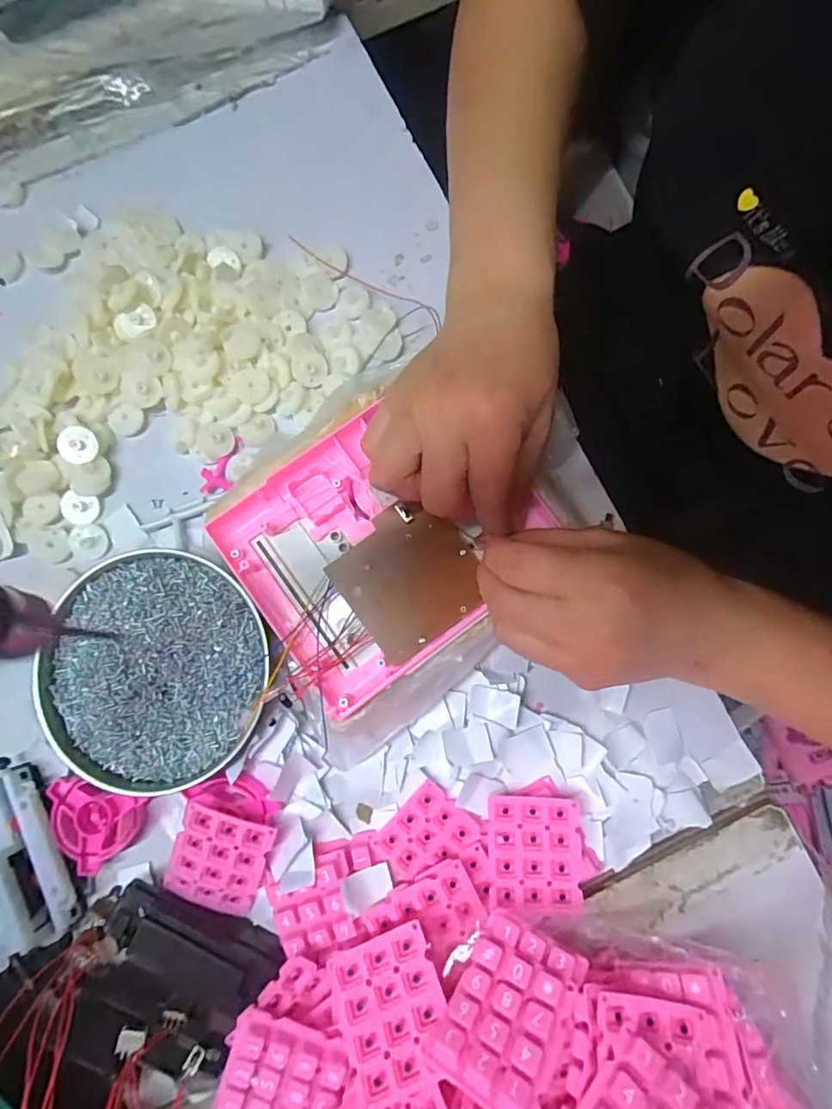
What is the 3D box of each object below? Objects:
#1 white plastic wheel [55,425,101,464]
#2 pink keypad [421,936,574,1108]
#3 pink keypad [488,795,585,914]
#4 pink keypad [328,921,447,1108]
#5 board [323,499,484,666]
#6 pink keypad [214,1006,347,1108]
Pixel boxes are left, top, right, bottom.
[{"bbox_3d":[-0.213,-0.069,0.332,0.022,0.006,0.022,-39,104,-17],"label":"white plastic wheel"},{"bbox_3d":[0.037,0.208,0.235,0.048,0.056,0.011,11,122,32],"label":"pink keypad"},{"bbox_3d":[0.066,0.165,0.294,0.050,0.011,0.057,2,79,-1],"label":"pink keypad"},{"bbox_3d":[-0.014,0.221,0.256,0.052,0.013,0.059,-20,57,-6],"label":"pink keypad"},{"bbox_3d":[-0.004,0.012,0.292,0.072,0.009,0.070,-35,82,-7],"label":"board"},{"bbox_3d":[-0.065,0.252,0.251,0.055,0.010,0.045,19,75,5],"label":"pink keypad"}]

